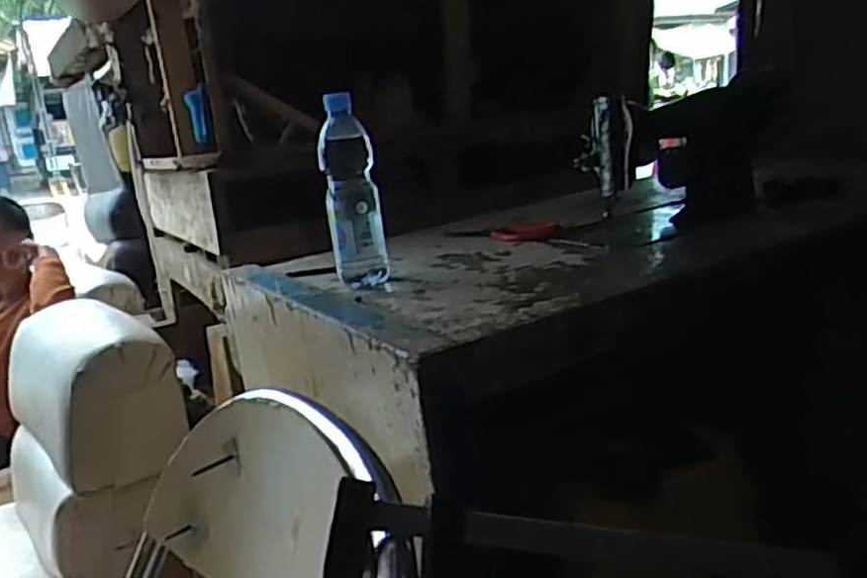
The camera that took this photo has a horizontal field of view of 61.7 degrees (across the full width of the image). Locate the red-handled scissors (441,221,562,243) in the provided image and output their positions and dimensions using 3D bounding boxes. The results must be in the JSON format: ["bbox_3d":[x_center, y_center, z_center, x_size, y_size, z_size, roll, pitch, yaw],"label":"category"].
[{"bbox_3d":[0.104,-0.085,1.098,0.171,0.009,0.090,-1,17,15],"label":"red-handled scissors"}]

